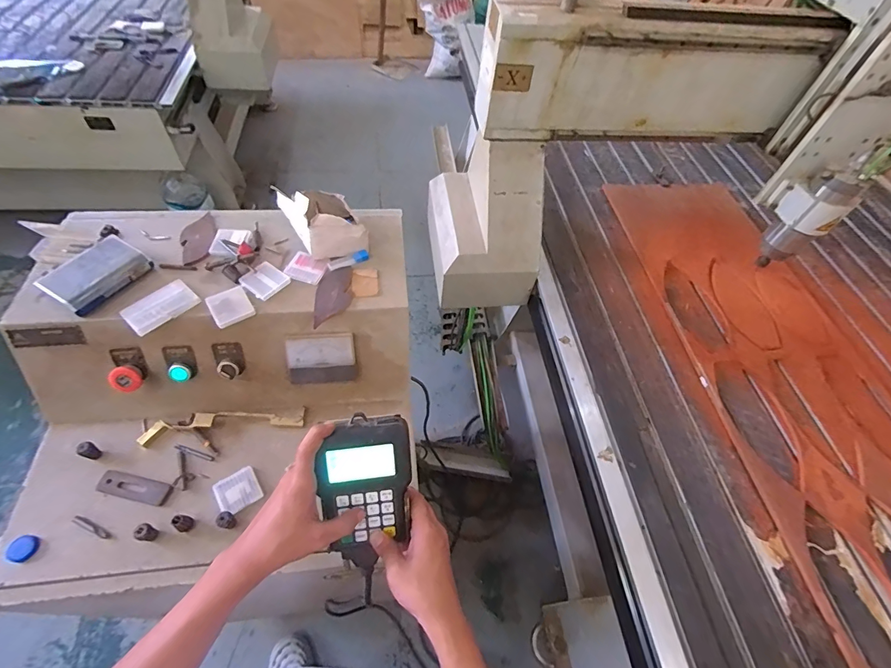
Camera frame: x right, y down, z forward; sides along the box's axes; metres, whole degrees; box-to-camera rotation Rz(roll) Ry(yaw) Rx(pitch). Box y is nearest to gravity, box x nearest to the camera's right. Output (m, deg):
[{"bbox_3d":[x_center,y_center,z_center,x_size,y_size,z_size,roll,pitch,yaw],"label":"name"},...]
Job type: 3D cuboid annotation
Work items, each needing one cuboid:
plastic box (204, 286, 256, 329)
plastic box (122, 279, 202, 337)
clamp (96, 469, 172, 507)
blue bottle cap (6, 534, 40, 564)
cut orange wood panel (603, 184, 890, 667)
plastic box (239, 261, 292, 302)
[{"bbox_3d":[-0.309,-0.039,0.596,0.053,0.013,0.056,-28,62,-22],"label":"plastic box"},{"bbox_3d":[-0.401,-0.039,0.586,0.089,0.015,0.054,-37,65,-26],"label":"plastic box"},{"bbox_3d":[-0.440,0.218,0.588,0.094,0.010,0.032,12,55,4],"label":"clamp"},{"bbox_3d":[-0.545,0.277,0.536,0.028,0.010,0.031,14,55,5],"label":"blue bottle cap"},{"bbox_3d":[0.866,0.049,1.047,0.531,0.031,1.378,-2,55,-6],"label":"cut orange wood panel"},{"bbox_3d":[-0.271,-0.079,0.623,0.057,0.015,0.054,34,59,18],"label":"plastic box"}]

